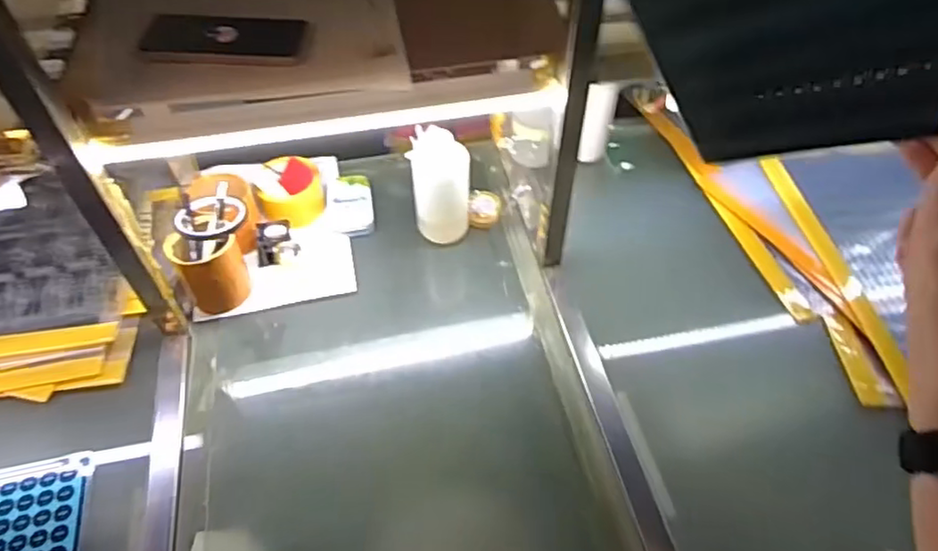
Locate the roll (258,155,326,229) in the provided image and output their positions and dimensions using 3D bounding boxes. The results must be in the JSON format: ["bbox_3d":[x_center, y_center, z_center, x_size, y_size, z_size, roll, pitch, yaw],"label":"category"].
[{"bbox_3d":[-0.262,-0.123,0.926,0.092,0.045,0.111,-10,51,-9],"label":"roll"}]

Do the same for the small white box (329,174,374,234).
[{"bbox_3d":[-0.176,-0.107,0.943,0.064,0.025,0.111,-4,51,-4],"label":"small white box"}]

